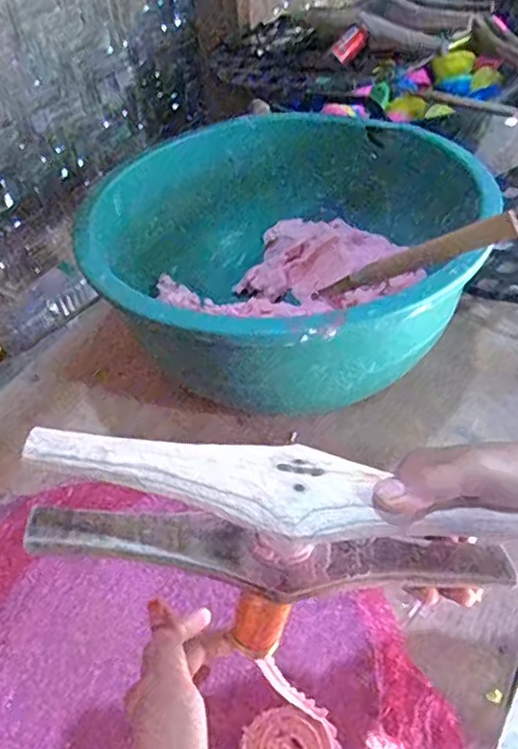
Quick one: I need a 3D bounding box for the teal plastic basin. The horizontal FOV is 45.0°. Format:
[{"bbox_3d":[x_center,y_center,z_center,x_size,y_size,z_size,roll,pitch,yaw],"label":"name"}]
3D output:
[{"bbox_3d":[0.025,-0.125,0.748,0.429,0.194,0.417,-4,45,4],"label":"teal plastic basin"}]

